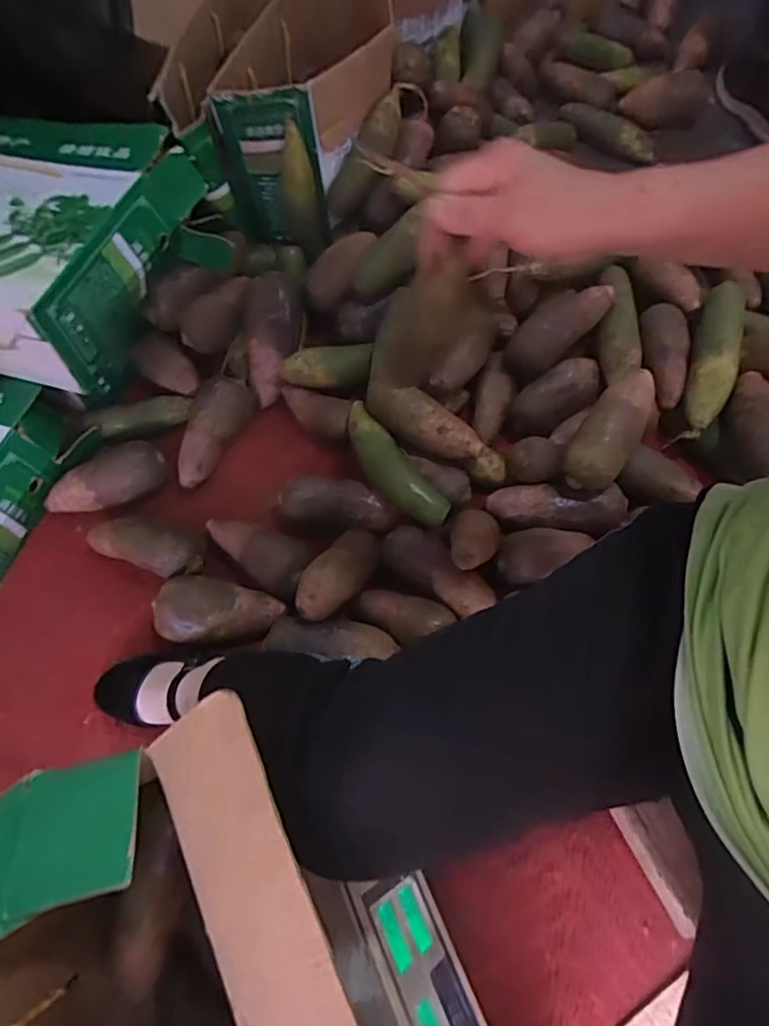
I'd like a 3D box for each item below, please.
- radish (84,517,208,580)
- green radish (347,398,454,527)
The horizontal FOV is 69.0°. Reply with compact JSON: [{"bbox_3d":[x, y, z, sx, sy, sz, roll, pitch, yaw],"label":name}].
[{"bbox_3d":[-0.310,0.045,0.728,0.149,0.048,0.060,9,68,5],"label":"radish"},{"bbox_3d":[0.006,-0.063,0.727,0.059,0.044,0.202,-37,71,-13],"label":"green radish"}]

